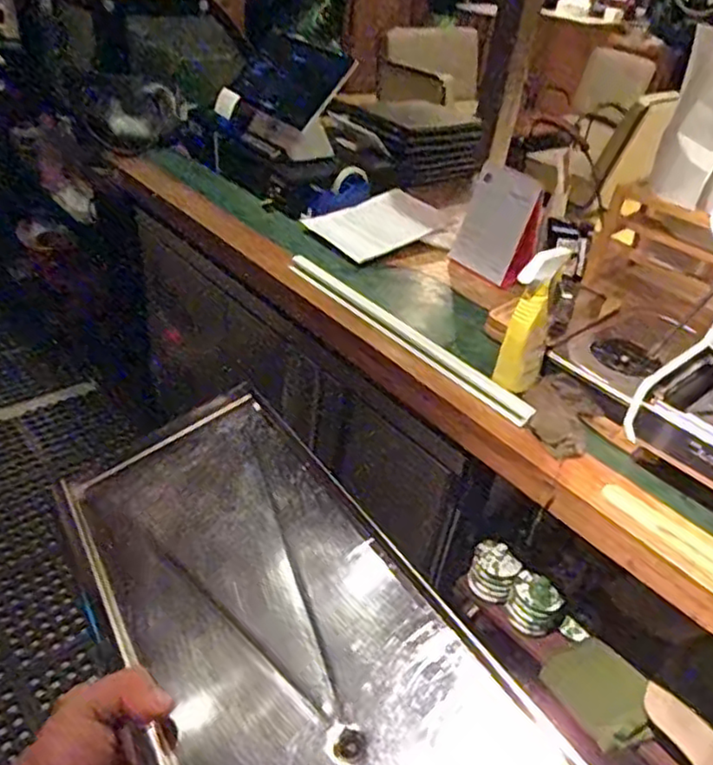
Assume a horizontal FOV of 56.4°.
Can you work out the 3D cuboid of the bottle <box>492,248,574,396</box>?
[{"bbox_3d":[0.272,-0.097,1.034,0.066,0.207,0.089,20,37,16],"label":"bottle"}]

